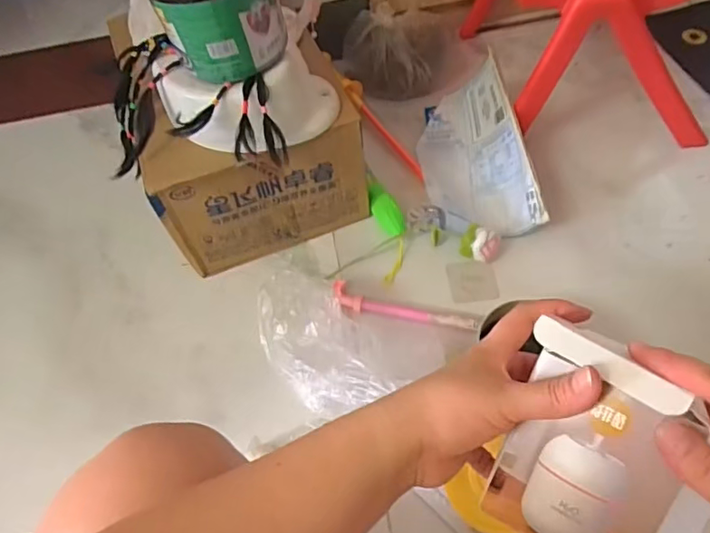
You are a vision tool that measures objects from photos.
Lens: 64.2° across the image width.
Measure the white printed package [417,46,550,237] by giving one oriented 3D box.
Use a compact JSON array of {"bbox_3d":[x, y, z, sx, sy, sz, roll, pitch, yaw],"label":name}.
[{"bbox_3d":[0.184,-0.191,0.914,0.150,0.105,0.304,-10,57,-2],"label":"white printed package"}]

